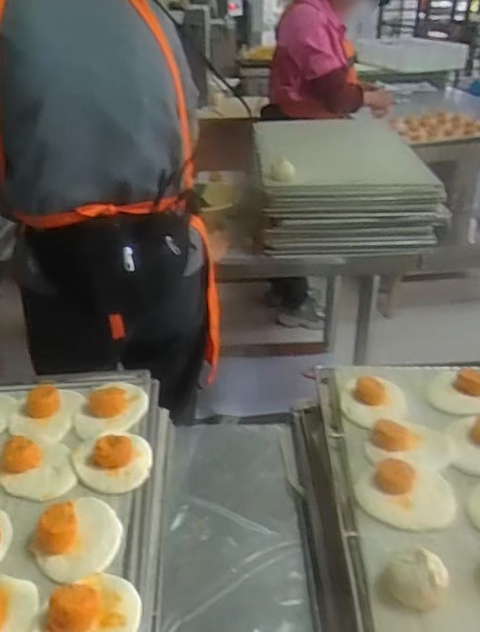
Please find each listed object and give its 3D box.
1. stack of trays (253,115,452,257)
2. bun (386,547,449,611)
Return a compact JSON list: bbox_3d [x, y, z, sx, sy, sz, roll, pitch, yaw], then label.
[{"bbox_3d":[0.260,-0.347,1.535,0.423,0.228,0.447,0,30,-2],"label":"stack of trays"},{"bbox_3d":[0.162,0.235,0.529,0.052,0.039,0.051,22,37,33],"label":"bun"}]

